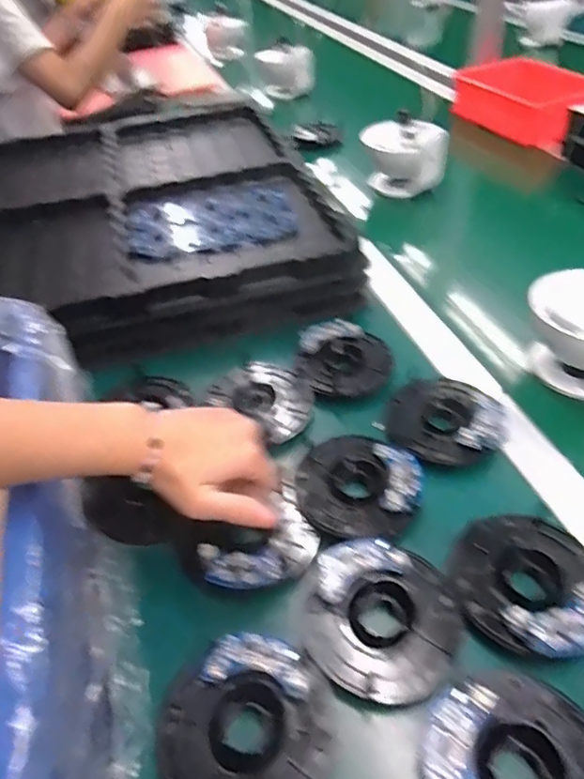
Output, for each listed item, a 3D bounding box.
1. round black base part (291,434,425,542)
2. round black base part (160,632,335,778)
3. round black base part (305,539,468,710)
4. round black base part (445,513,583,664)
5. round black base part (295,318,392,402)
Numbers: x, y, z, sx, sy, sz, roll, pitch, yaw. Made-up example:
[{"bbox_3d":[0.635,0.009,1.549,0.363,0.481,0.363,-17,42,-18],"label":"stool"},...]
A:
[{"bbox_3d":[0.055,0.073,0.439,0.099,0.014,0.100,-1,44,3],"label":"round black base part"},{"bbox_3d":[-0.027,0.202,0.328,0.097,0.026,0.097,-2,44,2],"label":"round black base part"},{"bbox_3d":[0.057,0.149,0.364,0.103,0.013,0.096,-2,44,2],"label":"round black base part"},{"bbox_3d":[0.162,0.128,0.376,0.098,0.016,0.096,-2,44,2],"label":"round black base part"},{"bbox_3d":[0.052,-0.031,0.563,0.091,0.030,0.093,-2,44,2],"label":"round black base part"}]

